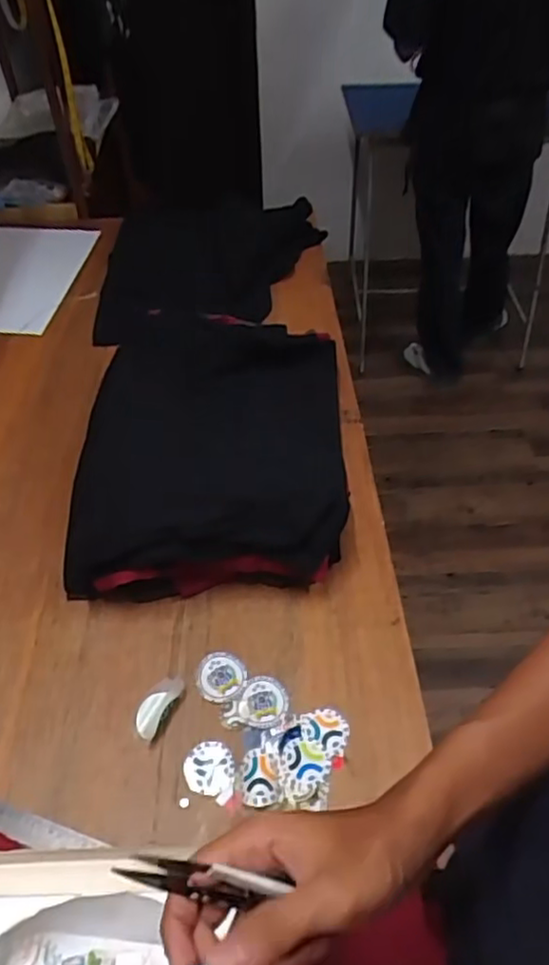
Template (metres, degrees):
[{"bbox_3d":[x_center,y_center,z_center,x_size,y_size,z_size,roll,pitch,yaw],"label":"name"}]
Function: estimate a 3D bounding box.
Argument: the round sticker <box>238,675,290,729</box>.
[{"bbox_3d":[-0.012,0.257,0.760,0.056,0.004,0.060,1,52,-1],"label":"round sticker"}]

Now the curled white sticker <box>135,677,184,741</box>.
[{"bbox_3d":[-0.137,0.258,0.756,0.036,0.012,0.076,25,57,15],"label":"curled white sticker"}]

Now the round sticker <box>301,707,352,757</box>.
[{"bbox_3d":[0.058,0.281,0.739,0.054,0.006,0.048,15,49,16],"label":"round sticker"}]

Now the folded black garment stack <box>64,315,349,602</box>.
[{"bbox_3d":[-0.085,-0.073,0.956,0.366,0.125,0.518,-2,47,0],"label":"folded black garment stack"}]

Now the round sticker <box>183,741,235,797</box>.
[{"bbox_3d":[-0.072,0.315,0.714,0.055,0.004,0.056,-2,49,2],"label":"round sticker"}]

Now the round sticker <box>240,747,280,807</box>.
[{"bbox_3d":[-0.015,0.312,0.691,0.041,0.015,0.056,-1,54,-3],"label":"round sticker"}]

